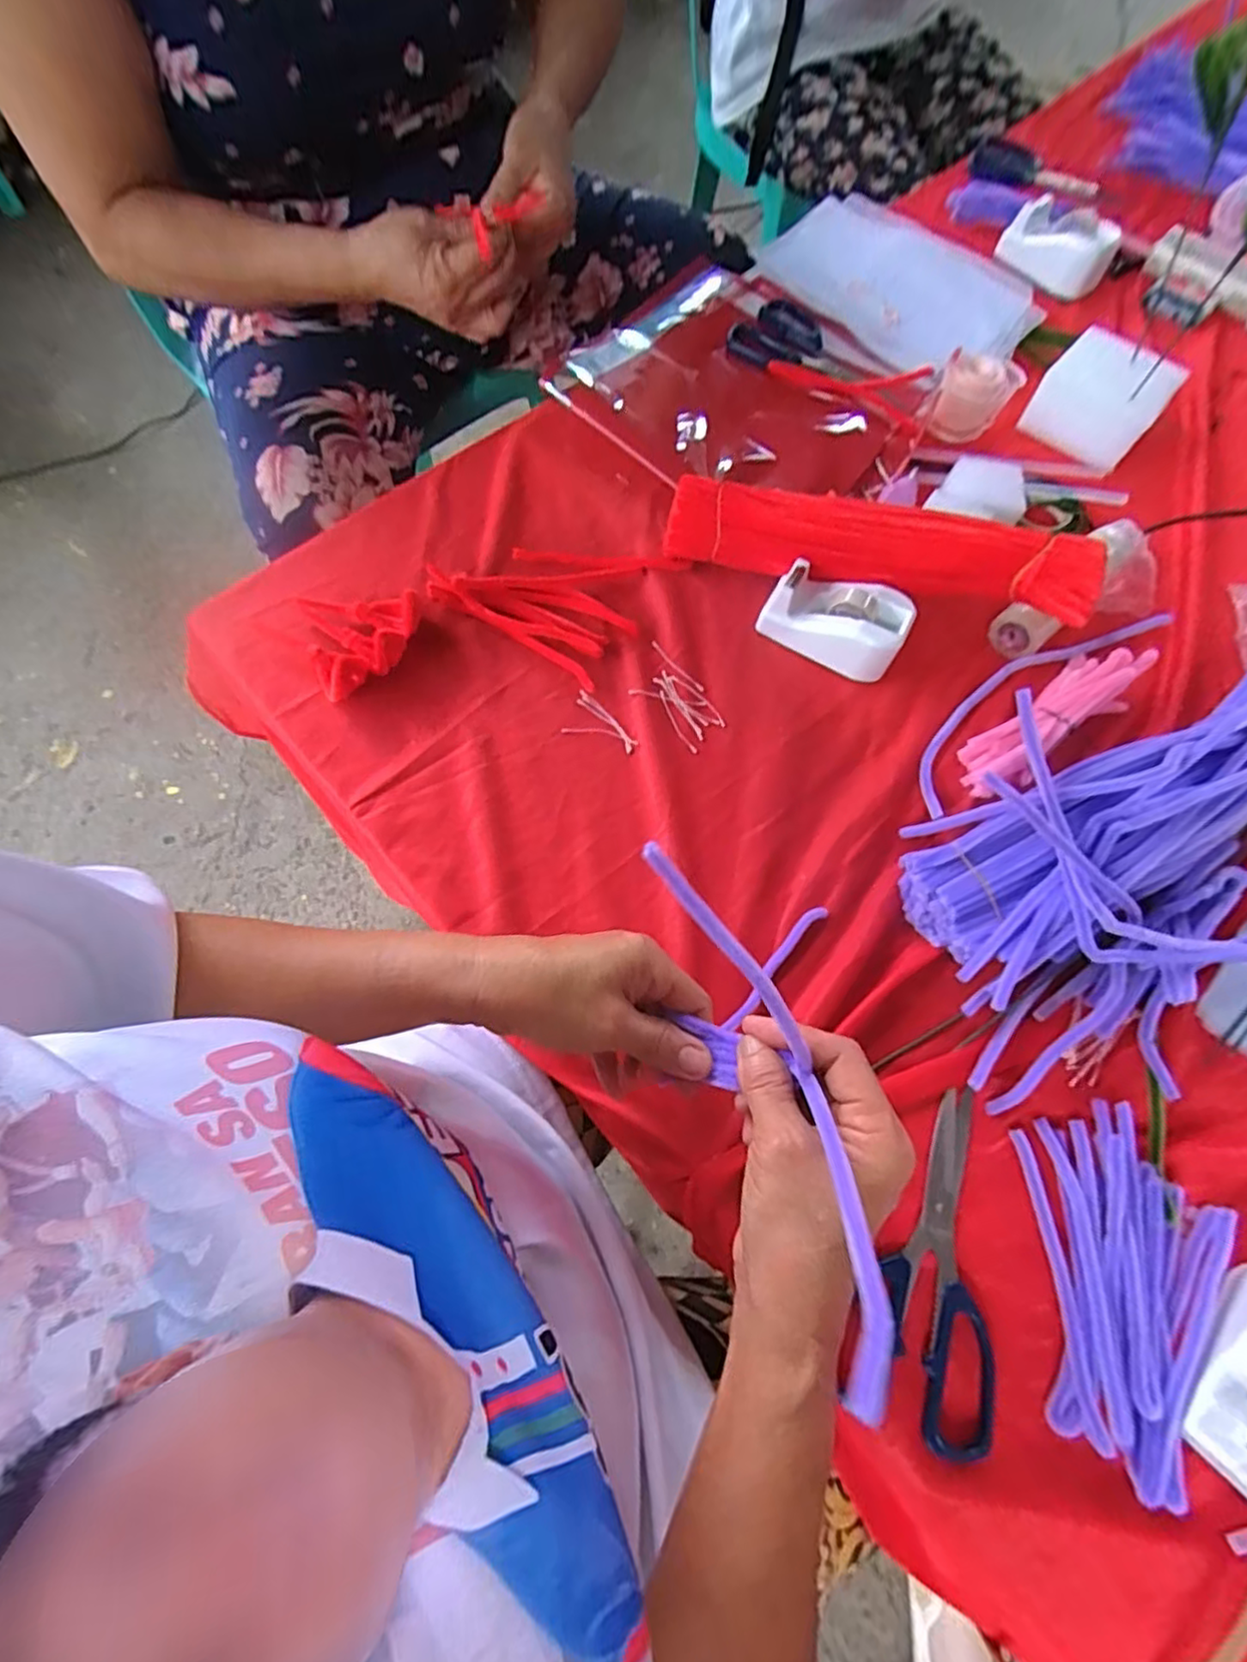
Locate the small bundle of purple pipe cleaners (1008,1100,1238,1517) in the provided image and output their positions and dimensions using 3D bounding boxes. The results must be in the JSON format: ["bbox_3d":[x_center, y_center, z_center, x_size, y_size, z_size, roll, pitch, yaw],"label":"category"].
[{"bbox_3d":[0.270,0.237,0.340,0.098,0.018,0.166,4,69,1],"label":"small bundle of purple pipe cleaners"}]

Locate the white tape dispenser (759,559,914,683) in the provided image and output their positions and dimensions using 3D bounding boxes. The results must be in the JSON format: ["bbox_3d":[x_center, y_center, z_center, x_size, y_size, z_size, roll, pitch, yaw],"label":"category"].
[{"bbox_3d":[0.151,-0.148,0.472,0.098,0.043,0.052,24,71,8],"label":"white tape dispenser"}]

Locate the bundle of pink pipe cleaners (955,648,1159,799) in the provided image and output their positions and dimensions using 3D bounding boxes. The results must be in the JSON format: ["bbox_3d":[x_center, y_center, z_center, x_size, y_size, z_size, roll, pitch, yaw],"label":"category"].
[{"bbox_3d":[0.300,-0.079,0.455,0.163,0.030,0.045,-33,73,-12],"label":"bundle of pink pipe cleaners"}]

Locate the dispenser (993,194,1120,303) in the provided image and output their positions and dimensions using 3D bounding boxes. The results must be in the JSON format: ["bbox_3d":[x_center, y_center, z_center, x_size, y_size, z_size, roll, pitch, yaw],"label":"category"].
[{"bbox_3d":[0.415,-0.561,0.627,0.061,0.033,0.101,-35,73,-12],"label":"dispenser"}]

